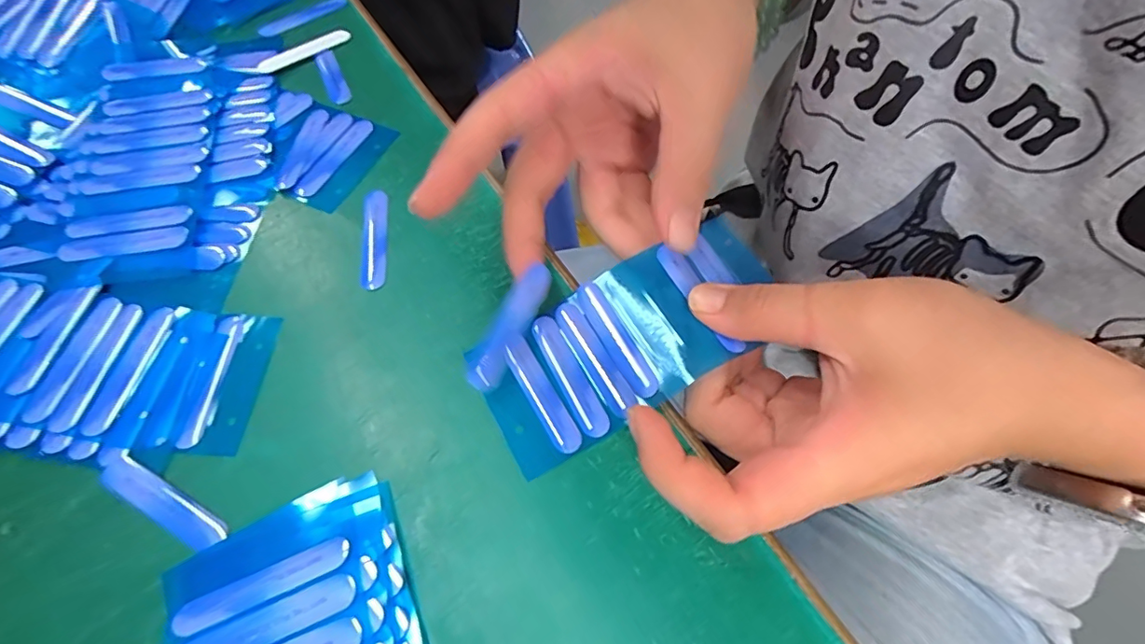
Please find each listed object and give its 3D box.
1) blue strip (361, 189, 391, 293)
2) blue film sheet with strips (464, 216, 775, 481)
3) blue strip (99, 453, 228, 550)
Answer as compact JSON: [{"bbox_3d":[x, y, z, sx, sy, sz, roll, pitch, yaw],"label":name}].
[{"bbox_3d":[-0.084,-0.036,0.221,0.012,0.004,0.049,-8,63,-3],"label":"blue strip"},{"bbox_3d":[0.021,0.004,0.192,0.114,0.010,0.054,-29,66,-7],"label":"blue film sheet with strips"},{"bbox_3d":[-0.137,0.060,0.173,0.051,0.004,0.012,26,66,13],"label":"blue strip"}]

